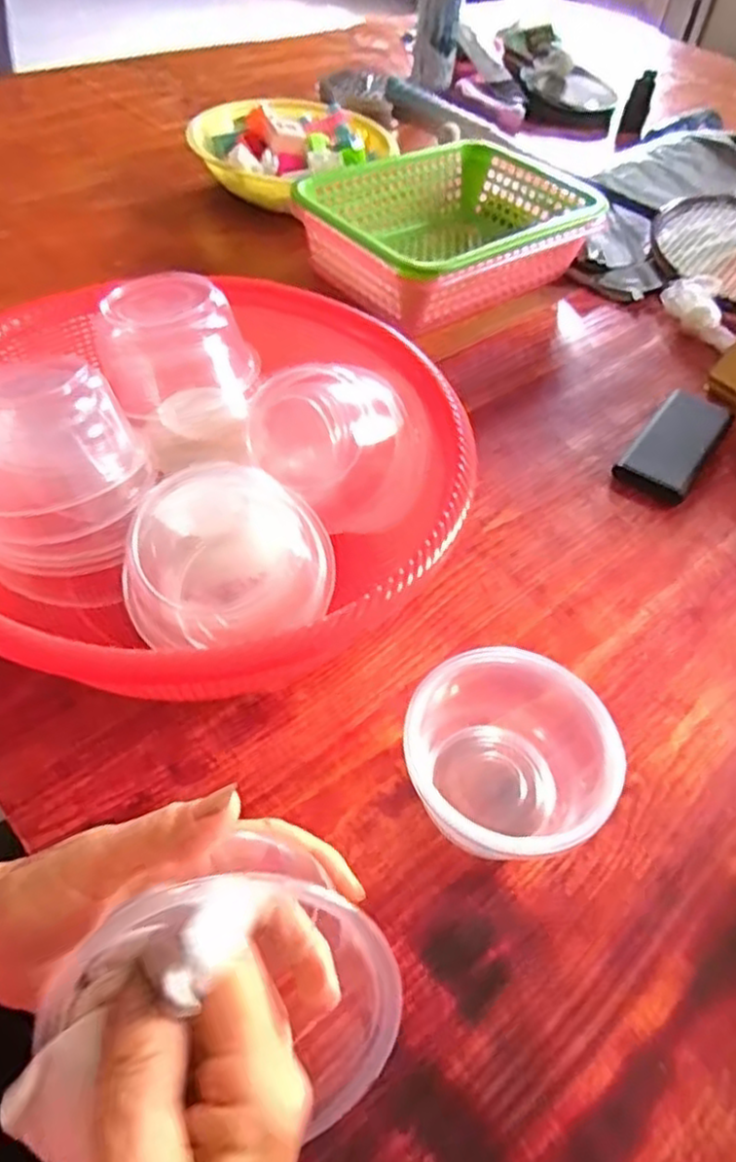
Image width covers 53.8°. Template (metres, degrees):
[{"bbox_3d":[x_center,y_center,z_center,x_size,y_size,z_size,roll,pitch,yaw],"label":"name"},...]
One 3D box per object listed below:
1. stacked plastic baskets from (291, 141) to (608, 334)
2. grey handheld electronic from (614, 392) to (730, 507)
[{"bbox_3d":[0.086,-0.382,0.798,0.291,0.091,0.222,-29,59,-26],"label":"stacked plastic baskets"},{"bbox_3d":[0.278,-0.122,0.655,0.062,0.015,0.147,32,54,19],"label":"grey handheld electronic"}]

